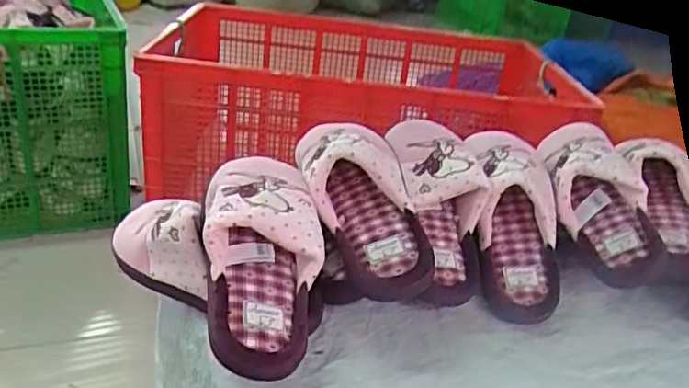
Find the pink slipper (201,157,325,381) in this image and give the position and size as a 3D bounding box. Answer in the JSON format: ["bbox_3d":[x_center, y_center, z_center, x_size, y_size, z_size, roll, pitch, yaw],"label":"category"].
[{"bbox_3d":[-0.071,0.038,0.526,0.103,0.059,0.245,3,51,-8],"label":"pink slipper"}]

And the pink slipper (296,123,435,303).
[{"bbox_3d":[0.018,0.001,0.594,0.105,0.075,0.232,-6,52,-24],"label":"pink slipper"}]

